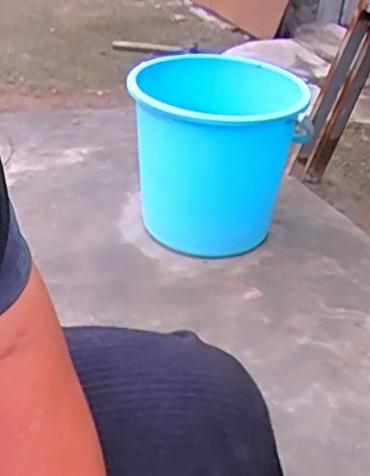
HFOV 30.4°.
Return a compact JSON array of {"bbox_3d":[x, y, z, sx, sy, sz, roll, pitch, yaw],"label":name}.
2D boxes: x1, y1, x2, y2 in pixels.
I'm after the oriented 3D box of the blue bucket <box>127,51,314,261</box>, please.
[{"bbox_3d":[0.066,-0.170,1.429,0.347,0.349,0.338,5,32,-3],"label":"blue bucket"}]

